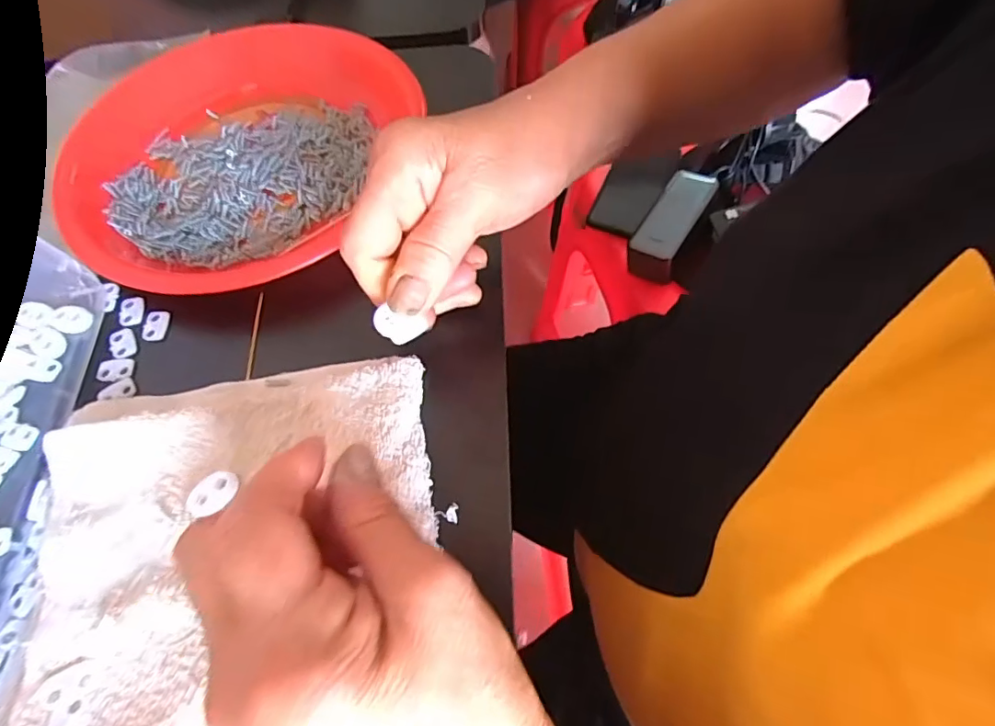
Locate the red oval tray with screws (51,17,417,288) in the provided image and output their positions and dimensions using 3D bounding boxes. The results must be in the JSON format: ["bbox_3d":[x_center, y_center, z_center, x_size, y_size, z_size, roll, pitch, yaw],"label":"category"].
[{"bbox_3d":[-0.179,-0.143,0.352,0.205,0.027,0.221,21,66,14],"label":"red oval tray with screws"}]

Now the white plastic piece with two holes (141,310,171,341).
[{"bbox_3d":[-0.196,-0.021,0.306,0.013,0.005,0.019,3,63,5],"label":"white plastic piece with two holes"}]

